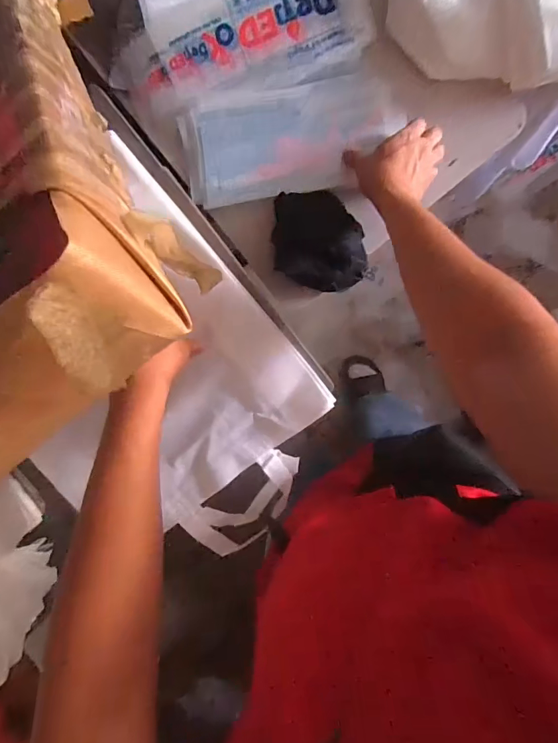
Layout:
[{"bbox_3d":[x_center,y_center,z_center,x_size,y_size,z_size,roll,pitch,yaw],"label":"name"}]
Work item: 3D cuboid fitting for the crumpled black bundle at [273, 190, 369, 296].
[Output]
[{"bbox_3d":[0.054,-0.174,0.568,0.122,0.056,0.131,-1,96,7],"label":"crumpled black bundle"}]

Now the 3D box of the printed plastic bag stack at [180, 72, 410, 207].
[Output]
[{"bbox_3d":[0.010,-0.305,0.567,0.277,0.022,0.131,-10,95,8],"label":"printed plastic bag stack"}]

